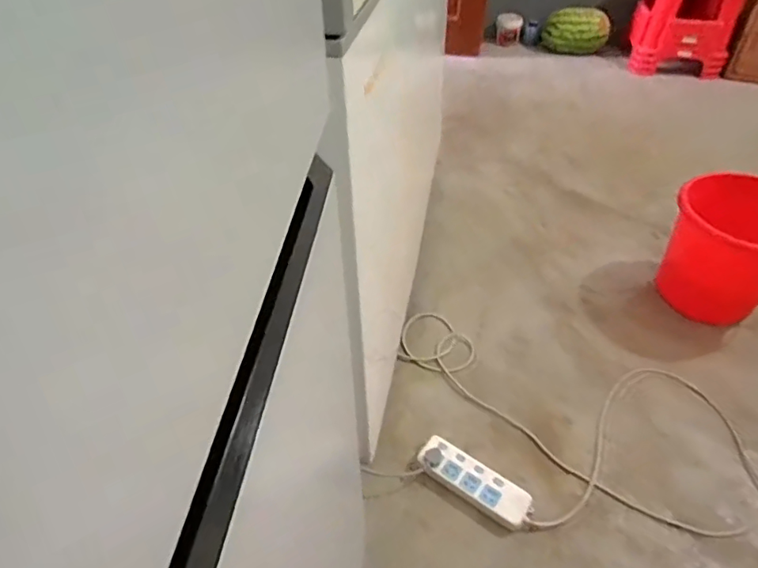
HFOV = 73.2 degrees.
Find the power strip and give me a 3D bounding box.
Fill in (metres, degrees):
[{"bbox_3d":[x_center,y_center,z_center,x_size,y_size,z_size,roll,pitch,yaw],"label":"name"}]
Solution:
[{"bbox_3d":[0.183,0.378,0.988,0.220,0.032,0.075,27,51,26],"label":"power strip"}]

